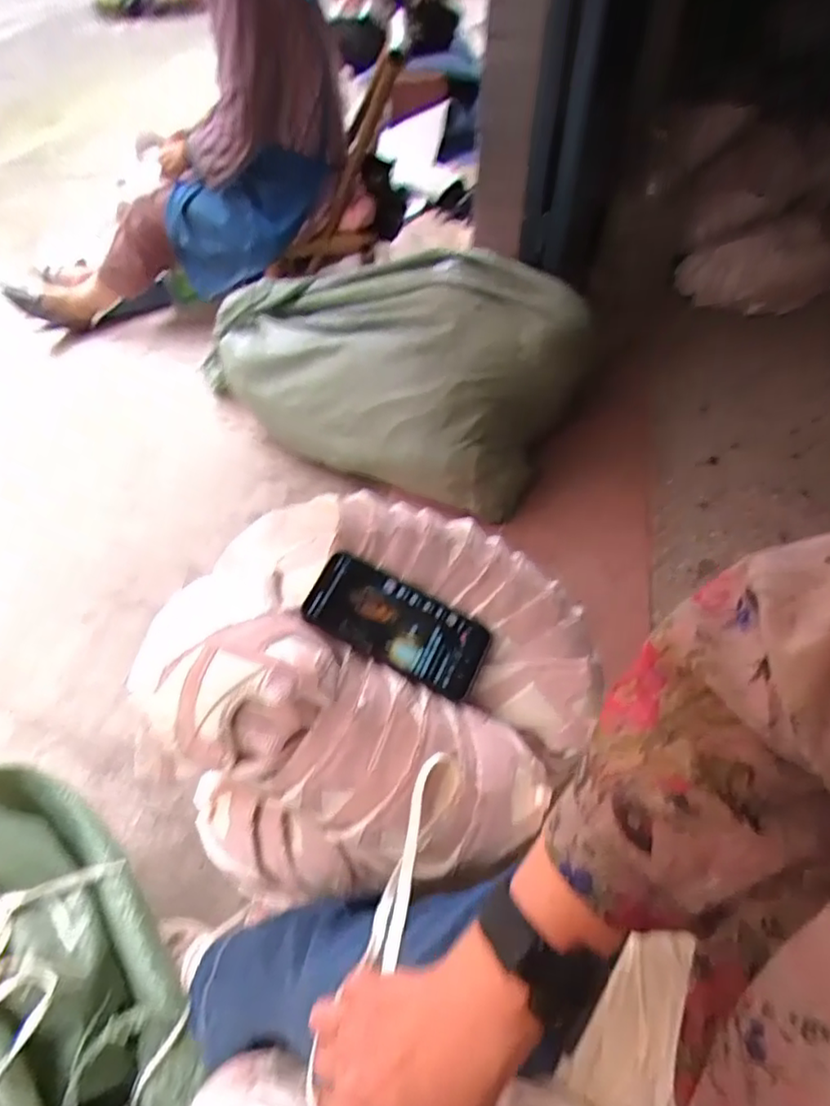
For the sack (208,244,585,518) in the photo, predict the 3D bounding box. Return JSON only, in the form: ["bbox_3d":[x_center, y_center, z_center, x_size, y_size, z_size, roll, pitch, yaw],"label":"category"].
[{"bbox_3d":[-0.058,-0.368,1.233,0.679,0.323,0.366,21,52,16],"label":"sack"}]

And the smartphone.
[{"bbox_3d":[-0.014,0.064,0.571,0.166,0.013,0.083,27,64,-4],"label":"smartphone"}]

